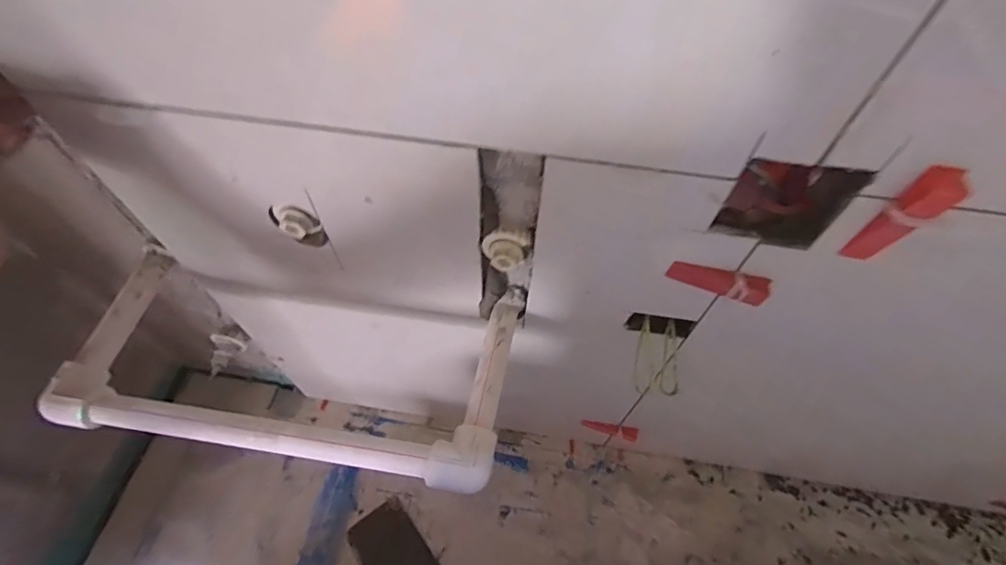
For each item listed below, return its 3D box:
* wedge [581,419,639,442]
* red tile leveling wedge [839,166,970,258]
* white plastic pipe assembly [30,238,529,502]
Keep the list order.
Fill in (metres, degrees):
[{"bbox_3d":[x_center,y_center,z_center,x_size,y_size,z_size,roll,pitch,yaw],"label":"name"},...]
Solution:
[{"bbox_3d":[0.153,0.213,0.702,0.077,0.017,0.016,12,58,6],"label":"wedge"},{"bbox_3d":[0.237,-0.035,0.292,0.024,0.080,0.016,14,58,8],"label":"red tile leveling wedge"},{"bbox_3d":[-0.181,0.064,0.435,0.375,0.030,0.176,8,58,4],"label":"white plastic pipe assembly"}]

